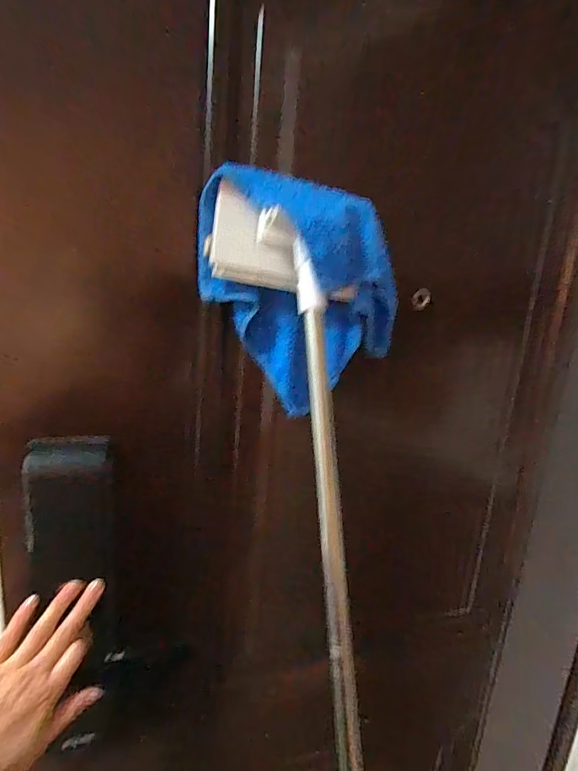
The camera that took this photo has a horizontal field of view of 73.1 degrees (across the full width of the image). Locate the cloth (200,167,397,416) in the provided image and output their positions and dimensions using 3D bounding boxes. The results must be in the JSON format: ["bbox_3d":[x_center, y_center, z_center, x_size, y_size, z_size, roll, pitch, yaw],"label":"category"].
[{"bbox_3d":[0.014,-0.092,0.406,0.203,0.228,0.037,0,11,-12],"label":"cloth"}]

